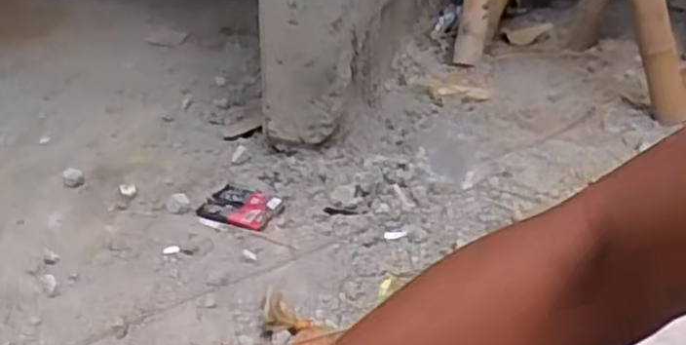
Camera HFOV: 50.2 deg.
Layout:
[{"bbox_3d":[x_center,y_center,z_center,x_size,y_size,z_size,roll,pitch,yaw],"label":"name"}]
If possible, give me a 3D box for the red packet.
[{"bbox_3d":[-0.147,0.049,1.043,0.099,0.008,0.115,7,25,12],"label":"red packet"}]

